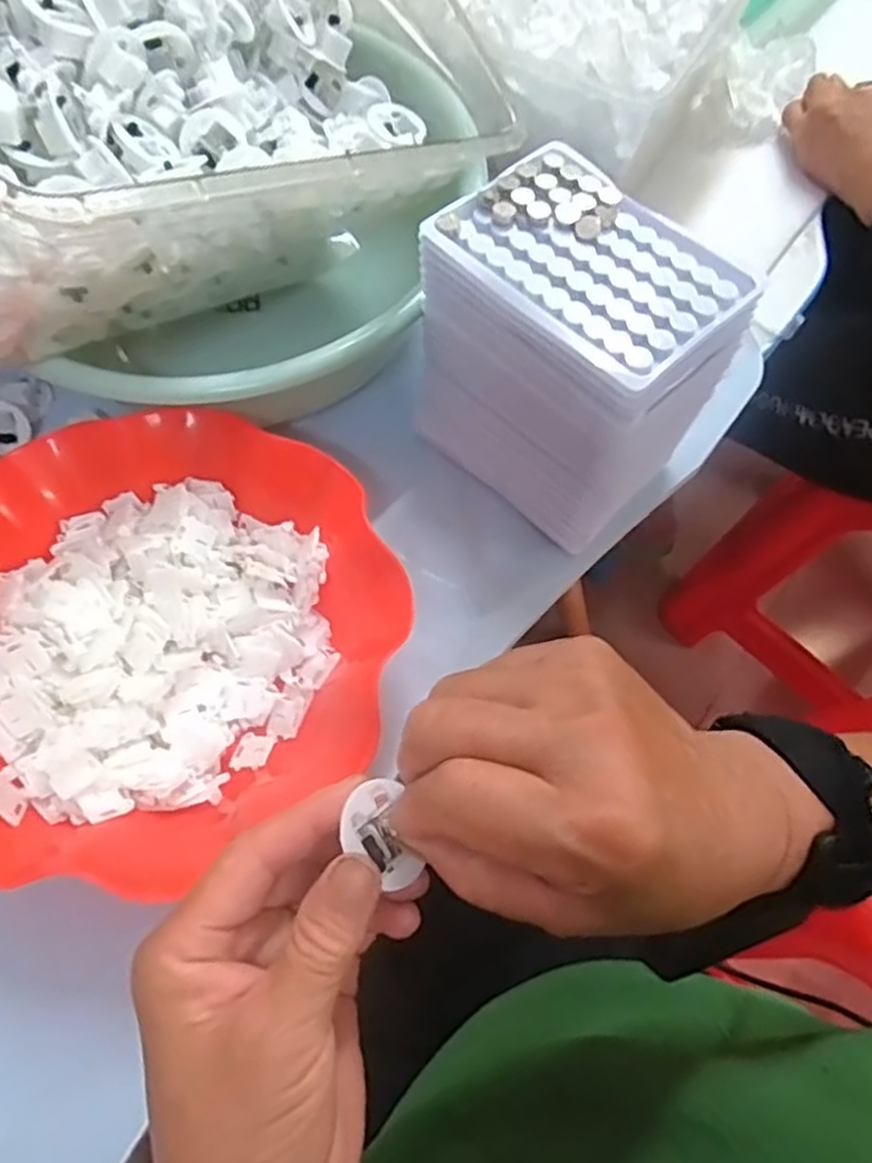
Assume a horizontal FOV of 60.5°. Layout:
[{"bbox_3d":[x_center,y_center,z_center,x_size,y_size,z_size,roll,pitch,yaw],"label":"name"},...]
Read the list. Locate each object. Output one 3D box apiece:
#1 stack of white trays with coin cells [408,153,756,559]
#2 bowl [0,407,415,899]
[{"bbox_3d":[0.066,-0.109,0.392,0.135,0.142,0.095,39,69,14],"label":"stack of white trays with coin cells"},{"bbox_3d":[-0.131,0.025,0.362,0.221,0.062,0.206,1,65,-3],"label":"bowl"}]

